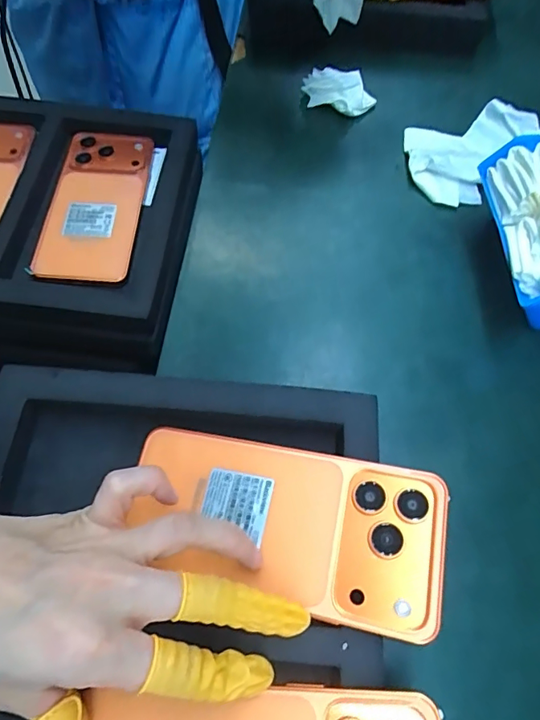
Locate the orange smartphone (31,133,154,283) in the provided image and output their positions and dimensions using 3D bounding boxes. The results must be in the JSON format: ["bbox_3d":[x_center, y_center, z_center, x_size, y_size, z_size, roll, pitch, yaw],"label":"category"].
[{"bbox_3d":[-0.152,-0.137,0.414,0.075,0.009,0.161,7,69,-6],"label":"orange smartphone"}]

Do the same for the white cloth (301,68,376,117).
[{"bbox_3d":[0.060,-0.231,0.414,0.061,0.030,0.030,2,65,2],"label":"white cloth"}]

